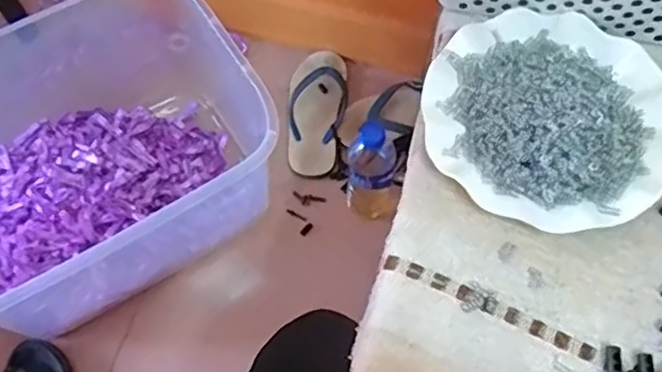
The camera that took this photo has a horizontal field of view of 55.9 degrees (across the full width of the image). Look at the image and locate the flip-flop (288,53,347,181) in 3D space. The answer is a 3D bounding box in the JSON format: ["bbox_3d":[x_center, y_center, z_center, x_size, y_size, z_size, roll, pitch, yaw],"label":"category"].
[{"bbox_3d":[-0.024,-0.131,1.051,0.093,0.032,0.238,4,66,1],"label":"flip-flop"}]

